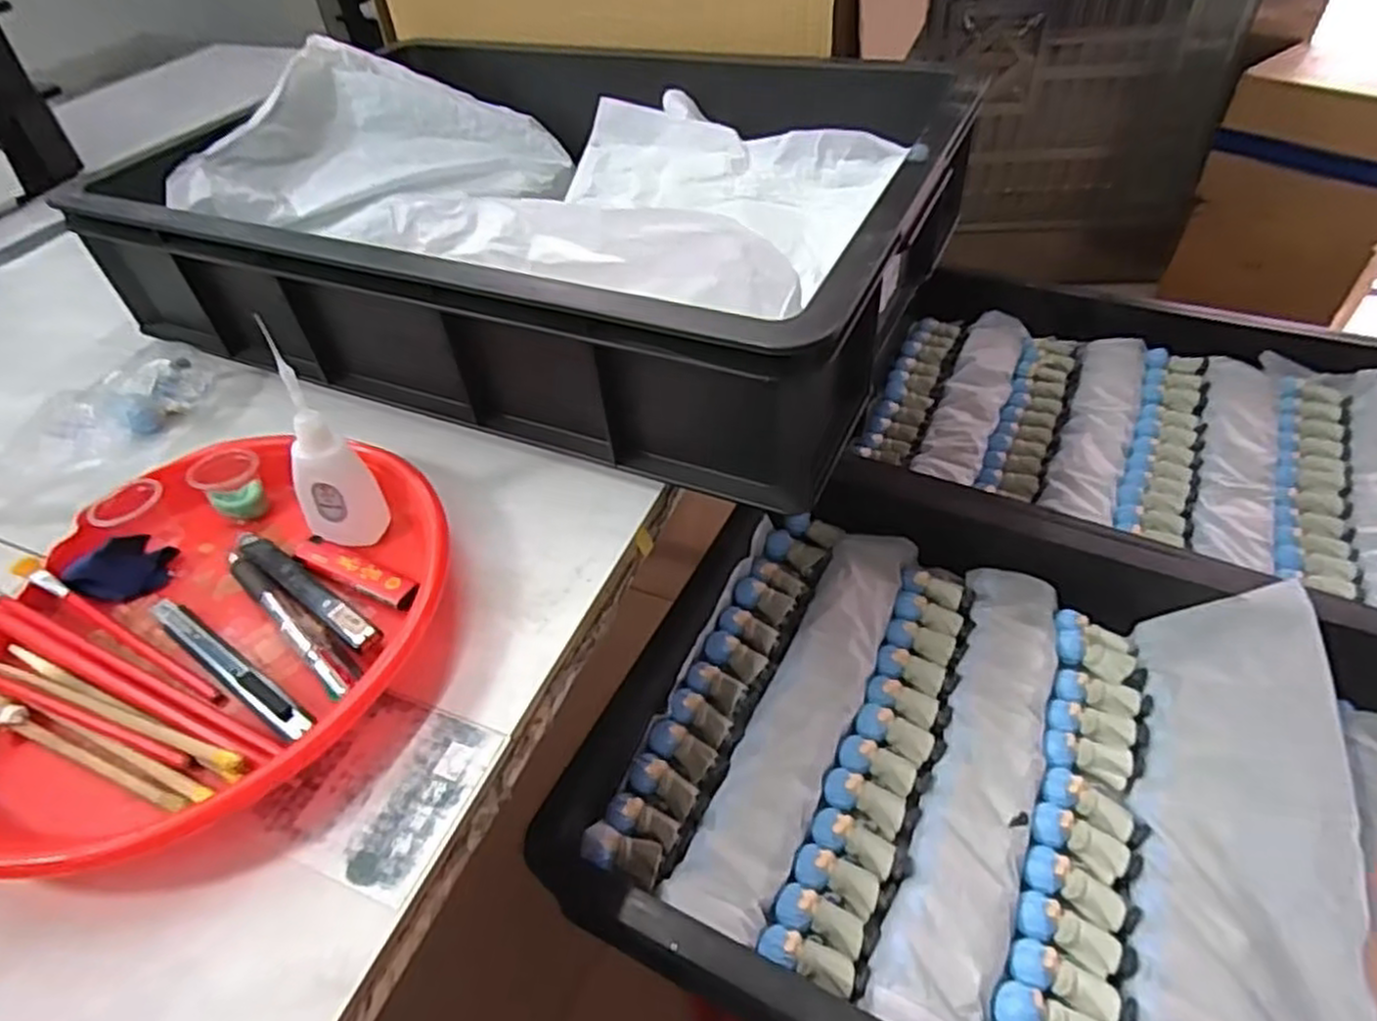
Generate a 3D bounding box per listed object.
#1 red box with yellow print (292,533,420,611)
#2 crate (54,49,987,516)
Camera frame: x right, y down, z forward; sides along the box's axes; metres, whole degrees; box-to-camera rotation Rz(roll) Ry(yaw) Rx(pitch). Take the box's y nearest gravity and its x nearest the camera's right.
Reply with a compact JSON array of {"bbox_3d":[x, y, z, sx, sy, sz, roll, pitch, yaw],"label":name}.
[{"bbox_3d":[-0.182,0.033,0.410,0.085,0.006,0.017,18,50,22],"label":"red box with yellow print"},{"bbox_3d":[-0.103,-0.251,0.601,0.584,0.120,0.442,16,49,20],"label":"crate"}]

